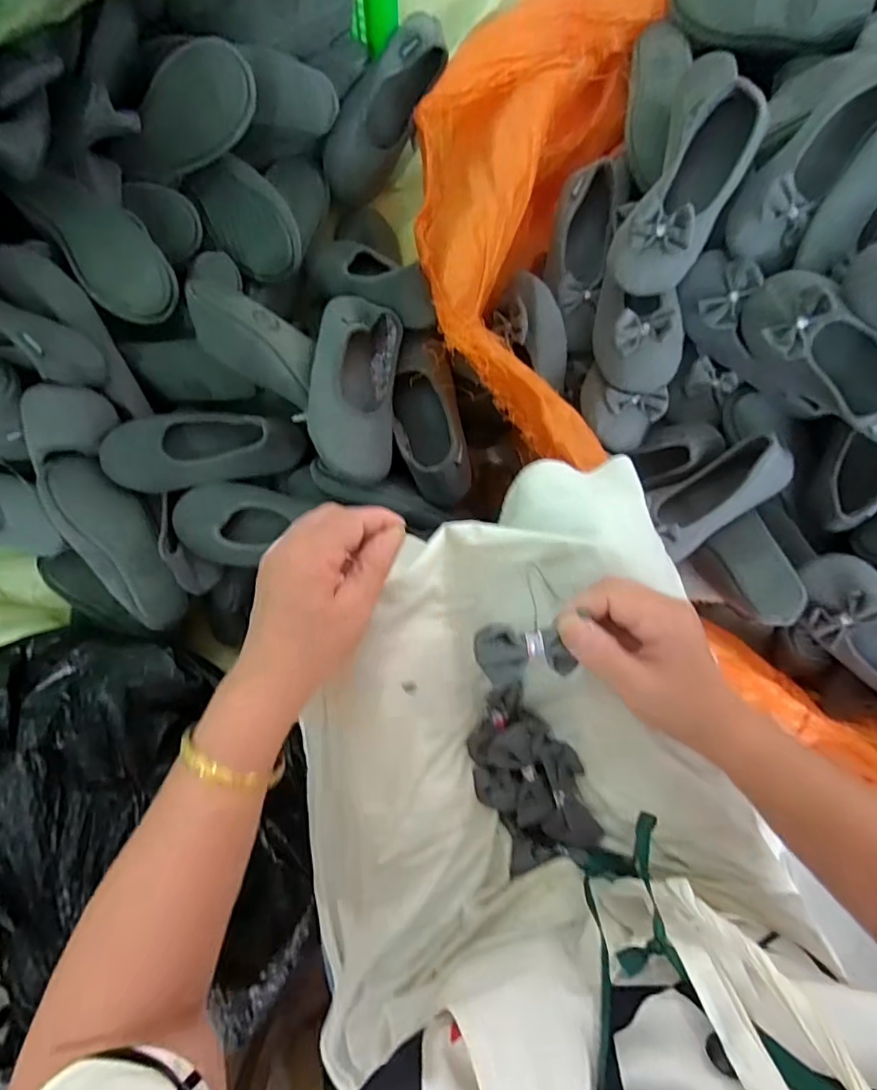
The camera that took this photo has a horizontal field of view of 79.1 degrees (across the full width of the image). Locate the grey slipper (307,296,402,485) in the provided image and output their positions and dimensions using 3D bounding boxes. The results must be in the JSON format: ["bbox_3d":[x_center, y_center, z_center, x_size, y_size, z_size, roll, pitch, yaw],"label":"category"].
[{"bbox_3d":[-0.099,-0.177,0.624,0.101,0.063,0.223,8,77,-19],"label":"grey slipper"}]

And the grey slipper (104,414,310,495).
[{"bbox_3d":[-0.288,-0.118,0.649,0.246,0.057,0.091,-5,90,-3],"label":"grey slipper"}]

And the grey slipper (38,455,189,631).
[{"bbox_3d":[-0.403,-0.005,0.663,0.081,0.050,0.244,-32,91,-3],"label":"grey slipper"}]

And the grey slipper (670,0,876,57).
[{"bbox_3d":[0.440,-0.722,0.711,0.237,0.055,0.098,10,89,-3],"label":"grey slipper"}]

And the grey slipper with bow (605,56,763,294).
[{"bbox_3d":[0.288,-0.408,0.604,0.108,0.066,0.236,21,88,-3],"label":"grey slipper with bow"}]

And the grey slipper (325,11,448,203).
[{"bbox_3d":[-0.075,-0.596,0.736,0.079,0.068,0.241,36,104,-2],"label":"grey slipper"}]

